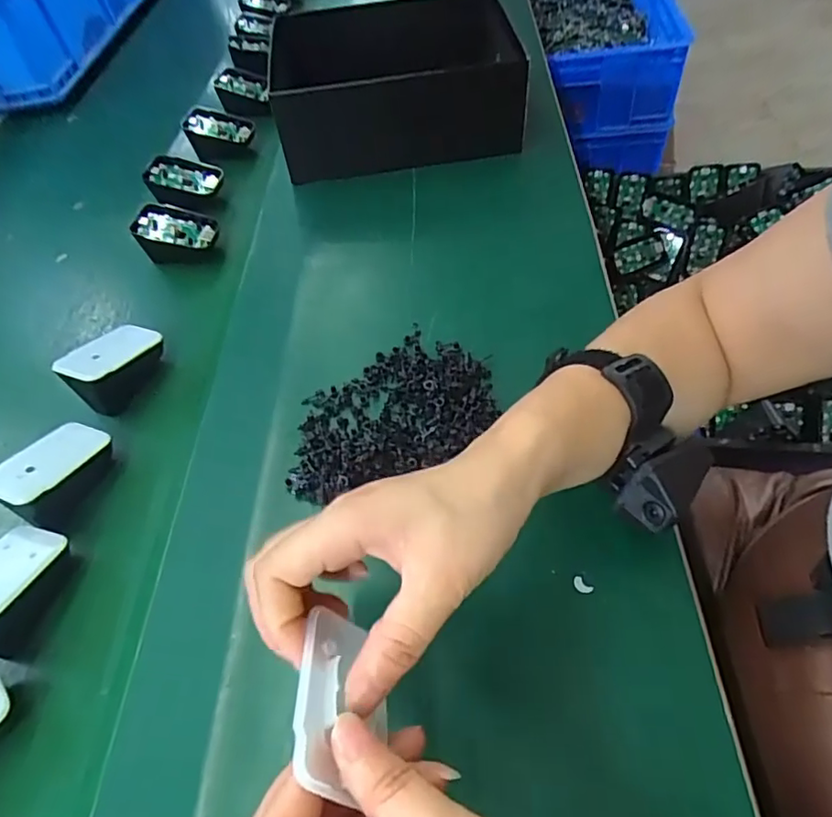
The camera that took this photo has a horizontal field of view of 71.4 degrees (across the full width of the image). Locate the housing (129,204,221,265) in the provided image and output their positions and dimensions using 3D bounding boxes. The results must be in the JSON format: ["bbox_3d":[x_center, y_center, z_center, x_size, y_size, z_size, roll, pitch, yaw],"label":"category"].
[{"bbox_3d":[-0.211,-0.154,0.516,0.067,0.040,0.045,-4,52,2],"label":"housing"}]

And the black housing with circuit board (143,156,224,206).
[{"bbox_3d":[-0.224,-0.217,0.564,0.069,0.030,0.042,9,65,-7],"label":"black housing with circuit board"}]

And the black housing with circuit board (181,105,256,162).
[{"bbox_3d":[-0.206,-0.290,0.615,0.069,0.043,0.050,-12,52,-4],"label":"black housing with circuit board"}]

